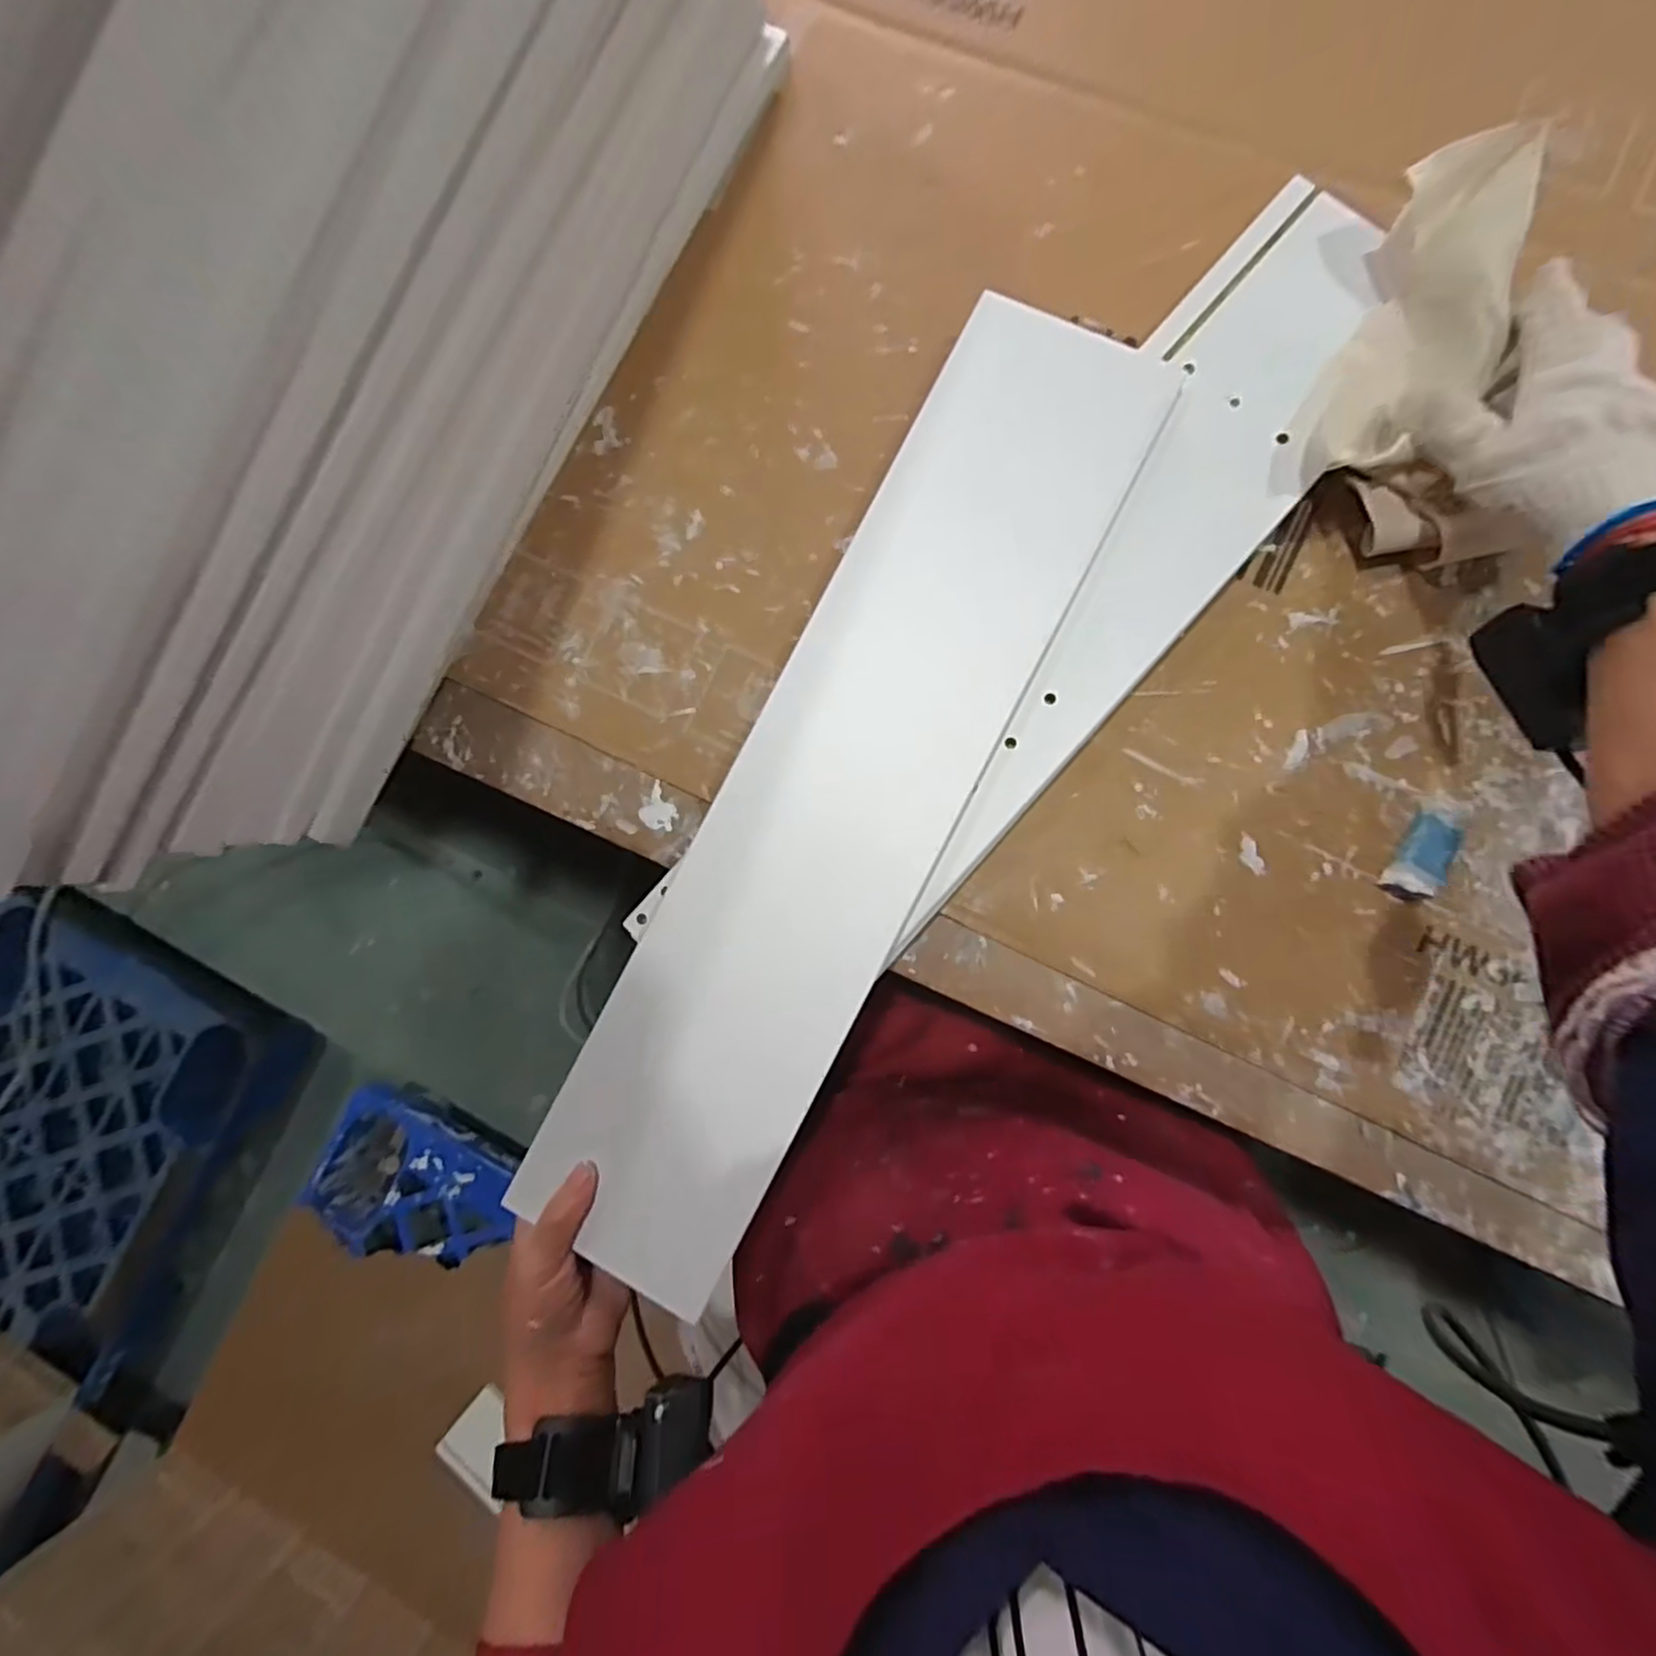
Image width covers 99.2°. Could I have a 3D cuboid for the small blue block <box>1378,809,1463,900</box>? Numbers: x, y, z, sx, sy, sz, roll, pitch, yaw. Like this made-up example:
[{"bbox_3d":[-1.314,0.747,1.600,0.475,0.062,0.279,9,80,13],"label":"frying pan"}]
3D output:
[{"bbox_3d":[0.317,0.015,0.373,0.022,0.019,0.047,31,89,6],"label":"small blue block"}]

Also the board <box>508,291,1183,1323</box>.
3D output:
[{"bbox_3d":[0.013,-0.024,0.375,0.118,0.018,0.540,27,87,6],"label":"board"}]

